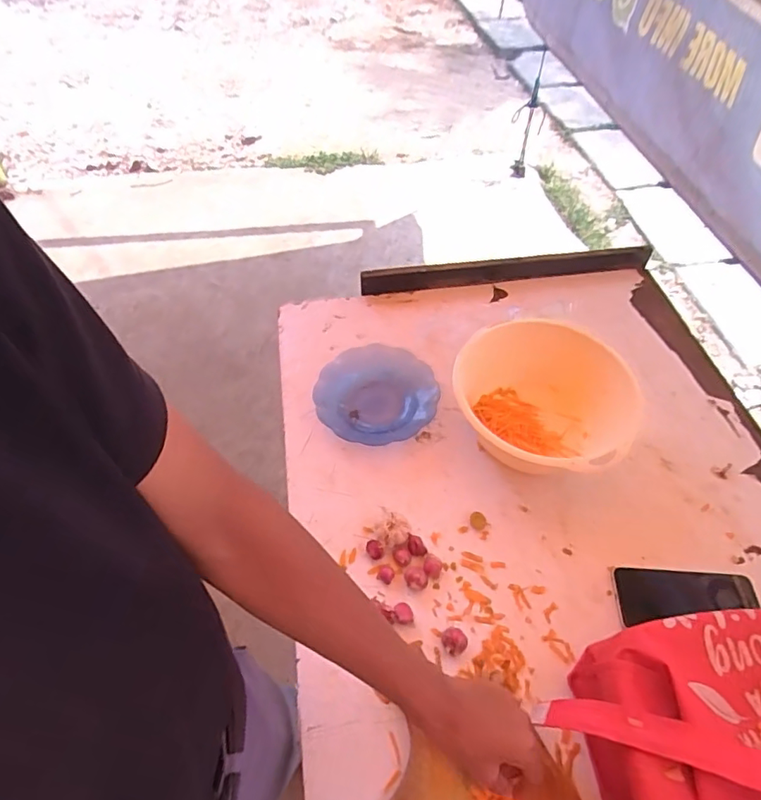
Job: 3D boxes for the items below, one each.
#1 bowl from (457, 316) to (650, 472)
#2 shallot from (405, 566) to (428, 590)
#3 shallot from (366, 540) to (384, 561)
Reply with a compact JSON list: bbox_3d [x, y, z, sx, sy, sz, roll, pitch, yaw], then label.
[{"bbox_3d":[0.244,0.013,0.751,0.250,0.108,0.239,0,52,0],"label":"bowl"},{"bbox_3d":[0.044,0.214,0.640,0.029,0.018,0.029,16,54,13],"label":"shallot"},{"bbox_3d":[-0.007,0.186,0.658,0.016,0.018,0.025,-29,57,-20],"label":"shallot"}]

